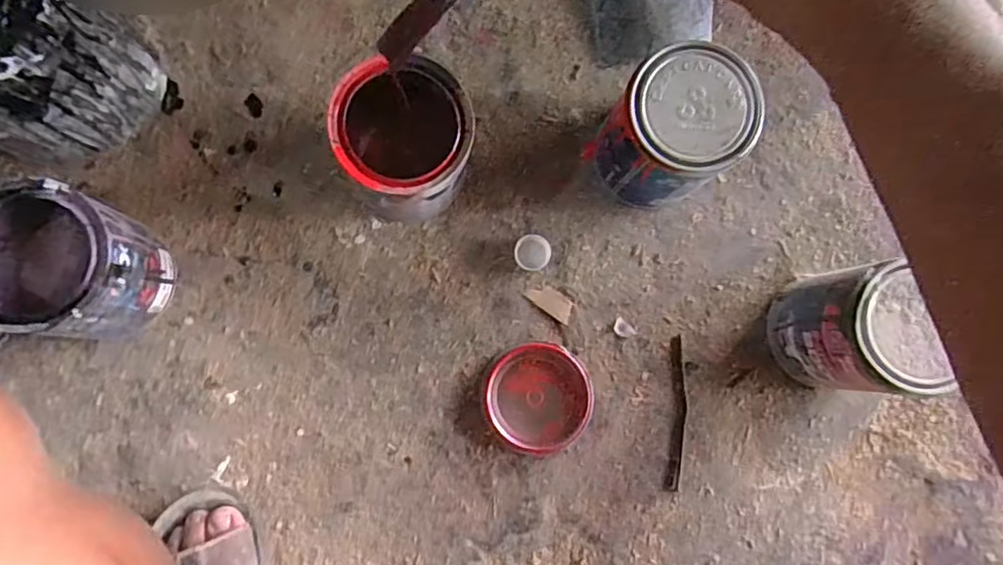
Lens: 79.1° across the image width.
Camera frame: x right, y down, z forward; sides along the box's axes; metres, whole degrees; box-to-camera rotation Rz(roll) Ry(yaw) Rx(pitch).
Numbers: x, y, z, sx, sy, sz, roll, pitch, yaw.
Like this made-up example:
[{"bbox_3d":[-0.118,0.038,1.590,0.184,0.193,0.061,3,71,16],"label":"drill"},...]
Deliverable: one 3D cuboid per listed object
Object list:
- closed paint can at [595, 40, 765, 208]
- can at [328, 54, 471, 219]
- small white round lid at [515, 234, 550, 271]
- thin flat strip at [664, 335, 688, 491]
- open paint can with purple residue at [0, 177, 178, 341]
[{"bbox_3d":[0.146,-0.128,0.535,0.099,0.135,0.099,1,84,-5],"label":"closed paint can"},{"bbox_3d":[-0.081,-0.114,0.520,0.104,0.139,0.100,1,84,-5],"label":"can"},{"bbox_3d":[0.030,-0.029,0.586,0.034,0.011,0.033,13,83,-4],"label":"small white round lid"},{"bbox_3d":[0.167,0.124,0.577,0.017,0.004,0.143,5,83,-5],"label":"thin flat strip"},{"bbox_3d":[-0.339,-0.012,0.486,0.104,0.130,0.103,1,84,-5],"label":"open paint can with purple residue"}]

